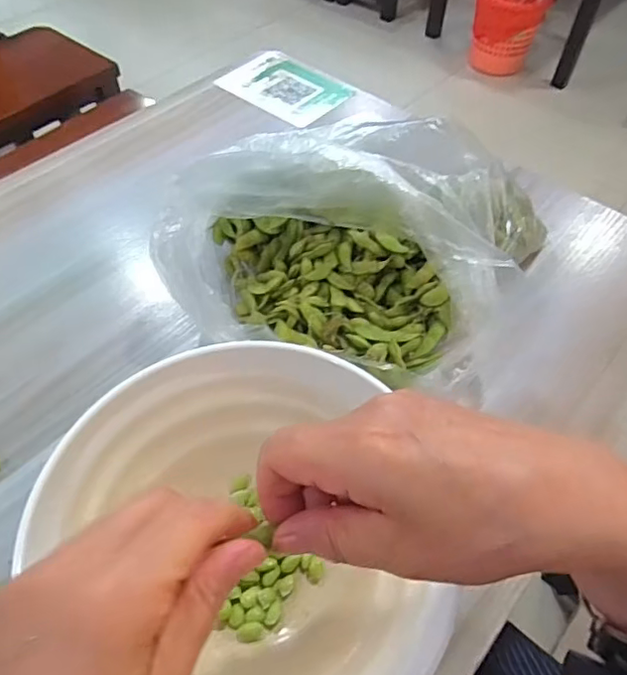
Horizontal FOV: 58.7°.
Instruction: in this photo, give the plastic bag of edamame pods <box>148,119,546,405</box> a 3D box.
[{"bbox_3d":[0.033,-0.072,0.435,0.281,0.129,0.183,11,54,6],"label":"plastic bag of edamame pods"}]

